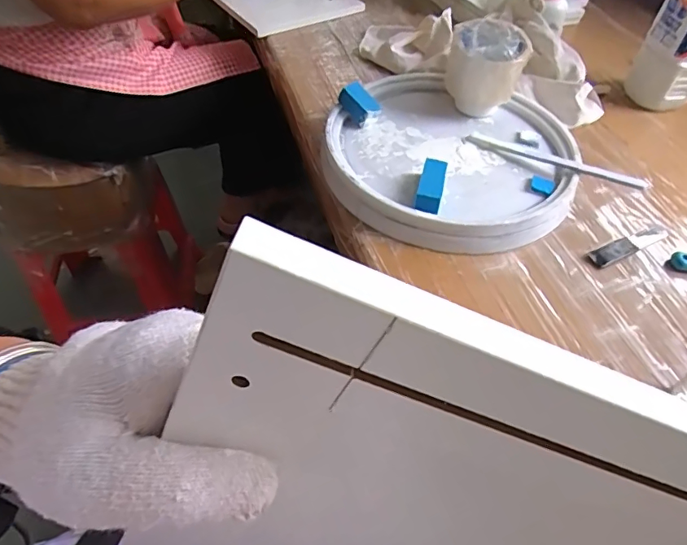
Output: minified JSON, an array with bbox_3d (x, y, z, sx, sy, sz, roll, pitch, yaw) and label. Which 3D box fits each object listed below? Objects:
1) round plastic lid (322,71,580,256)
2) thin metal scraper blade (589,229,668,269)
[{"bbox_3d":[0.119,-0.135,0.569,0.282,0.044,0.290,2,51,-2],"label":"round plastic lid"},{"bbox_3d":[0.305,-0.029,0.519,0.100,0.007,0.023,-22,55,-20],"label":"thin metal scraper blade"}]

